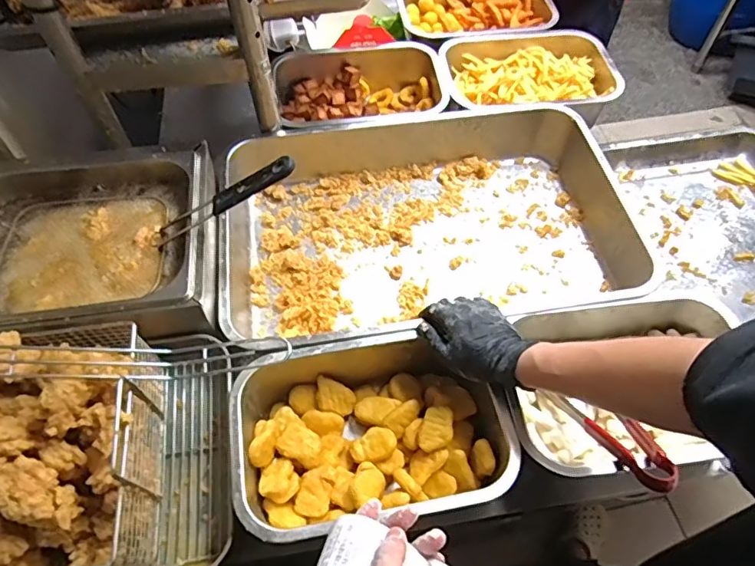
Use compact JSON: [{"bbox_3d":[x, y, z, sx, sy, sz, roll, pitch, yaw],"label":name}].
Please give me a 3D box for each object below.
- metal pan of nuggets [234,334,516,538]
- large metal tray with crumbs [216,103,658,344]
[{"bbox_3d":[-0.007,0.179,0.649,0.304,0.096,0.203,-8,56,-5],"label":"metal pan of nuggets"},{"bbox_3d":[0.067,-0.115,0.851,0.582,0.101,0.367,-4,56,-3],"label":"large metal tray with crumbs"}]

